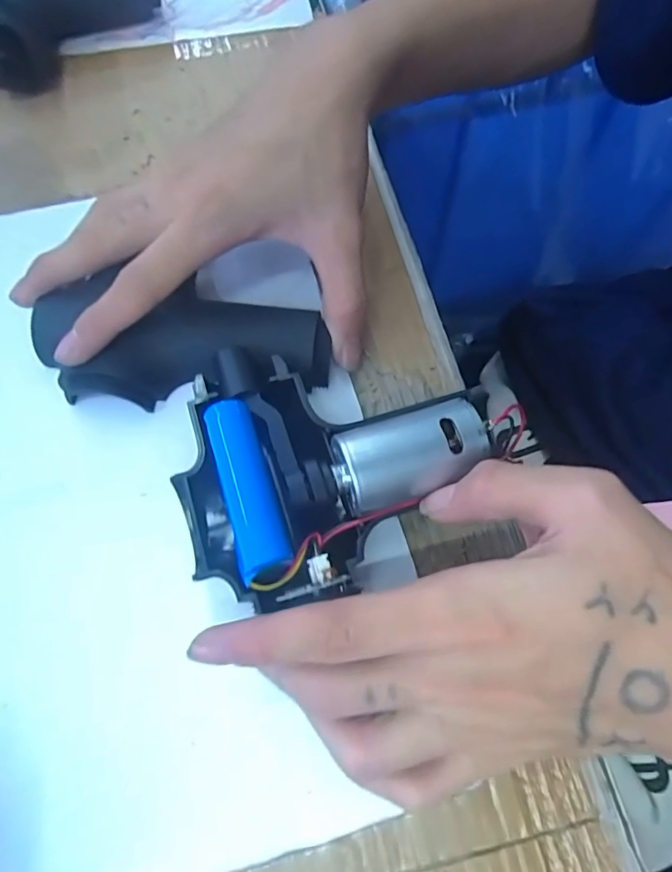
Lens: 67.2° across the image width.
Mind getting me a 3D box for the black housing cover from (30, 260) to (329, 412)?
[{"bbox_3d":[-0.076,-0.044,0.242,0.141,0.027,0.061,1,68,1],"label":"black housing cover"}]

